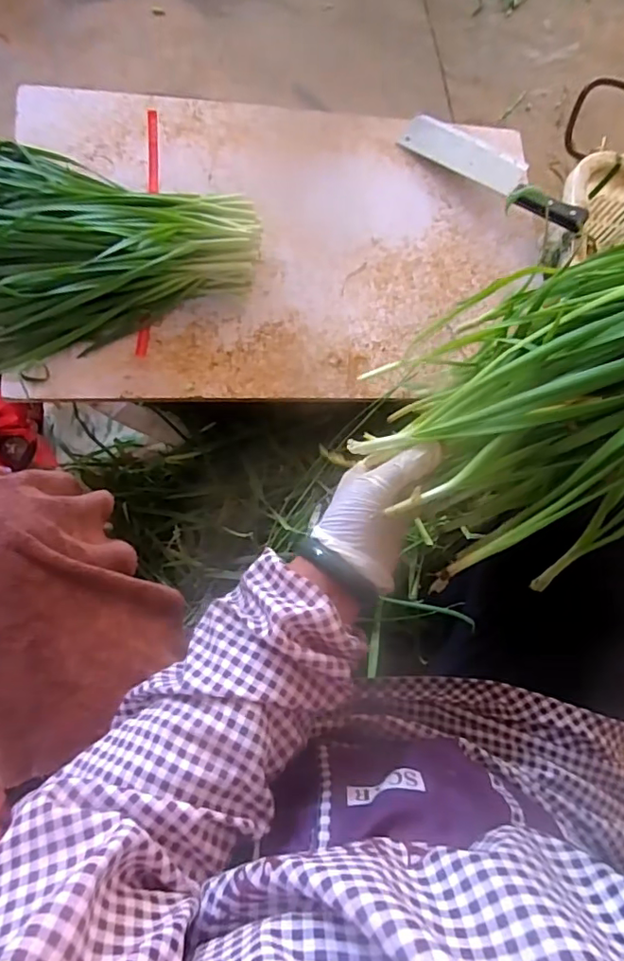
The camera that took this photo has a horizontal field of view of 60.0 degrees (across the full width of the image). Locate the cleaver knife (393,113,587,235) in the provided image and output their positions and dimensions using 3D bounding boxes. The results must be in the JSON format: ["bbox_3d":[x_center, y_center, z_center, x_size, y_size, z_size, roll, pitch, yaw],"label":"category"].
[{"bbox_3d":[0.242,-0.408,0.716,0.265,0.022,0.076,38,80,12],"label":"cleaver knife"}]

